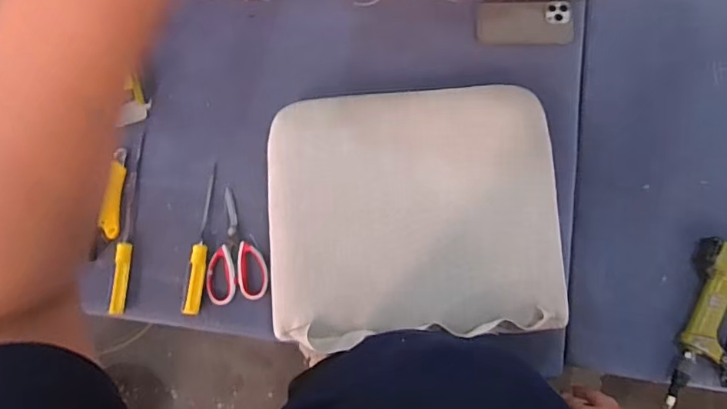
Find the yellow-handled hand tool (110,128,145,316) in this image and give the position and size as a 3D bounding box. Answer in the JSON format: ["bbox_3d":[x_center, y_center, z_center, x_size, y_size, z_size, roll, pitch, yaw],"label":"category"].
[{"bbox_3d":[-0.407,0.030,0.903,0.026,0.028,0.309,0,80,2],"label":"yellow-handled hand tool"}]

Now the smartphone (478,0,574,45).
[{"bbox_3d":[0.285,-0.319,0.918,0.162,0.010,0.077,0,88,5],"label":"smartphone"}]

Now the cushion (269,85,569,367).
[{"bbox_3d":[0.075,0.010,0.805,0.437,0.094,0.382,-3,80,2],"label":"cushion"}]

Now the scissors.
[{"bbox_3d":[-0.219,0.071,0.884,0.096,0.020,0.183,-9,80,1],"label":"scissors"}]

